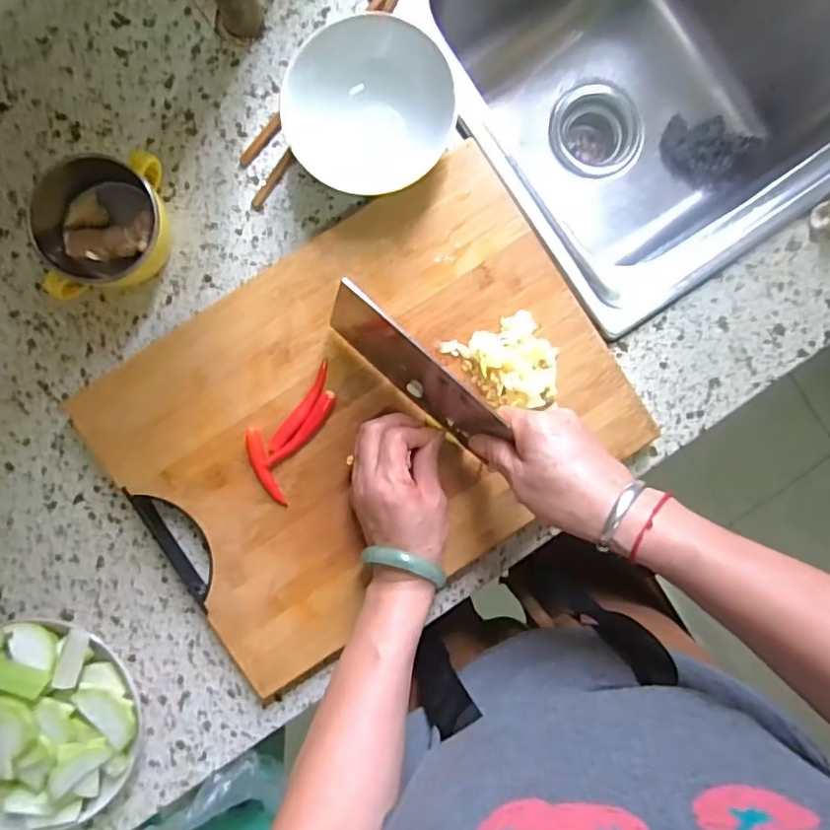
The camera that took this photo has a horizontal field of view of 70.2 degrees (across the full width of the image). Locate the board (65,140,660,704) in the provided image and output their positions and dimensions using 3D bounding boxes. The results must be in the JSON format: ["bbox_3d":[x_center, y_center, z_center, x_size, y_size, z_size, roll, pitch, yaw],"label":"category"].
[{"bbox_3d":[-0.035,0.008,0.488,0.394,0.022,0.306,-35,91,-1],"label":"board"}]

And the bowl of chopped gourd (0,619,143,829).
[{"bbox_3d":[-0.305,0.251,0.472,0.152,0.061,0.163,0,90,-2],"label":"bowl of chopped gourd"}]

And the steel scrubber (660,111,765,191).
[{"bbox_3d":[0.352,-0.316,0.710,0.107,0.044,0.075,23,91,-2],"label":"steel scrubber"}]

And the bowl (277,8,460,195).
[{"bbox_3d":[-0.035,-0.236,0.468,0.125,0.075,0.108,4,90,-2],"label":"bowl"}]

